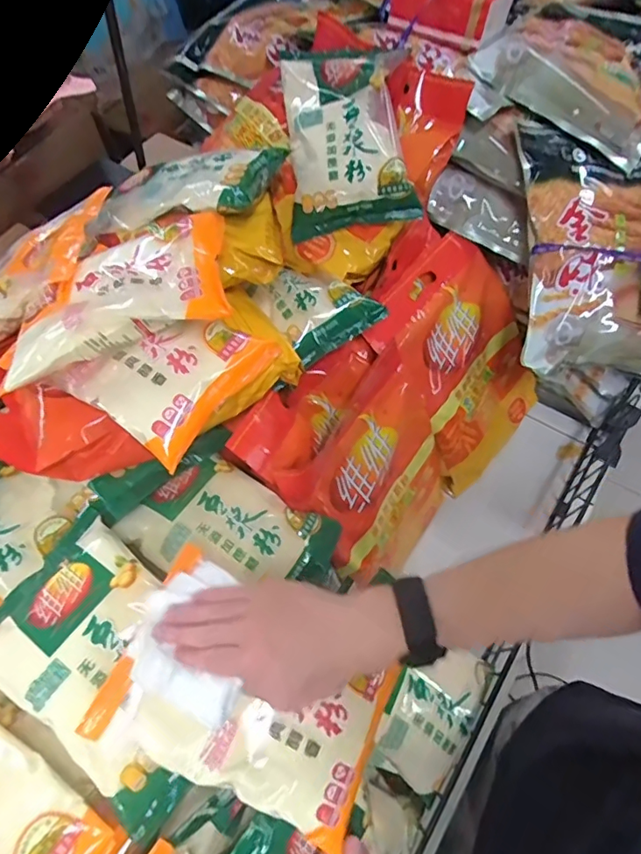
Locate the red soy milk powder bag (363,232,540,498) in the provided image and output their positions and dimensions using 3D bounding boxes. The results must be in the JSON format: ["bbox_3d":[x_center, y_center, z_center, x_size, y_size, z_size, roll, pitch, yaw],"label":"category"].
[{"bbox_3d":[0.210,-0.084,0.764,0.266,0.333,0.064,-50,28,-21],"label":"red soy milk powder bag"}]

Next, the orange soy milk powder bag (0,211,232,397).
[{"bbox_3d":[-0.191,-0.130,0.491,0.221,0.042,0.159,-16,61,-6],"label":"orange soy milk powder bag"}]

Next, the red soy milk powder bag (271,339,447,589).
[{"bbox_3d":[0.080,0.079,0.680,0.050,0.282,0.236,12,52,45],"label":"red soy milk powder bag"}]

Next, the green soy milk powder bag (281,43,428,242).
[{"bbox_3d":[0.031,-0.363,0.639,0.156,0.069,0.233,-4,91,20],"label":"green soy milk powder bag"}]

